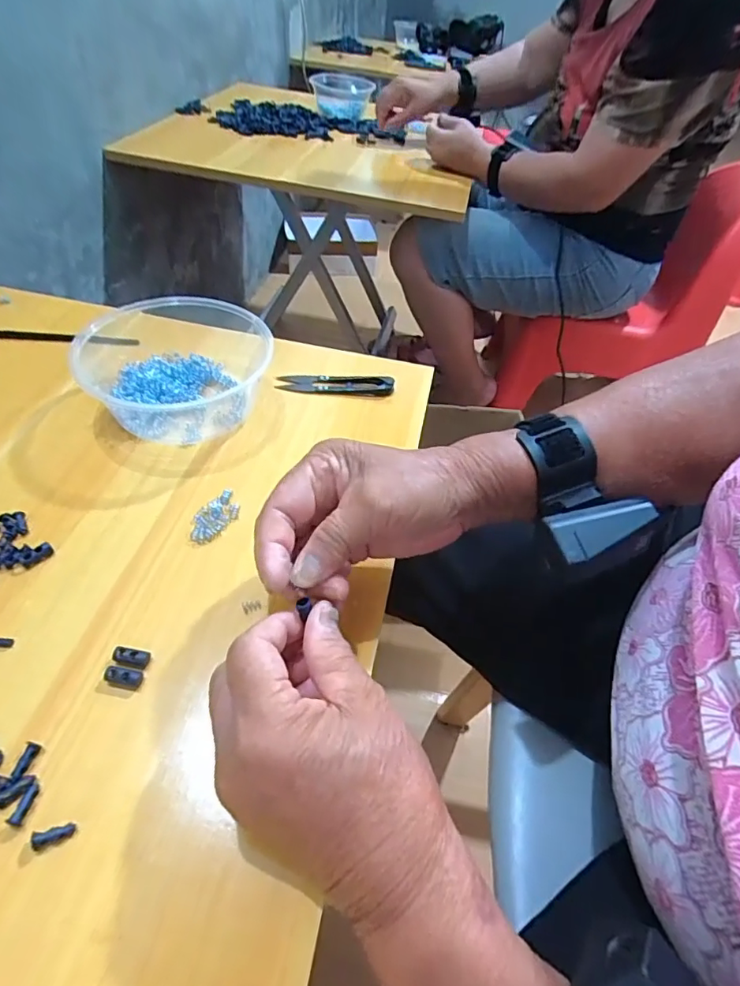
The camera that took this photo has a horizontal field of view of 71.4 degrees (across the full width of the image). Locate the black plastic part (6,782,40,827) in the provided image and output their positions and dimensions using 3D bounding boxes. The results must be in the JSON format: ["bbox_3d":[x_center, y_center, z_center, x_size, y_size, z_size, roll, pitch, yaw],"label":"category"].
[{"bbox_3d":[-0.157,0.141,0.234,0.005,0.004,0.017,10,49,4],"label":"black plastic part"}]

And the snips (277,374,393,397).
[{"bbox_3d":[-0.030,-0.098,0.458,0.100,0.013,0.021,6,48,-2],"label":"snips"}]

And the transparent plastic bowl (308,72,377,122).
[{"bbox_3d":[-0.055,-0.799,1.048,0.126,0.068,0.132,0,48,-7],"label":"transparent plastic bowl"}]

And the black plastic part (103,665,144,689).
[{"bbox_3d":[-0.133,0.098,0.276,0.021,0.007,0.008,10,48,2],"label":"black plastic part"}]

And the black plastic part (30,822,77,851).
[{"bbox_3d":[-0.140,0.151,0.227,0.017,0.007,0.007,-9,50,-13],"label":"black plastic part"}]

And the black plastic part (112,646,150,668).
[{"bbox_3d":[-0.131,0.091,0.282,0.019,0.006,0.009,12,48,3],"label":"black plastic part"}]

